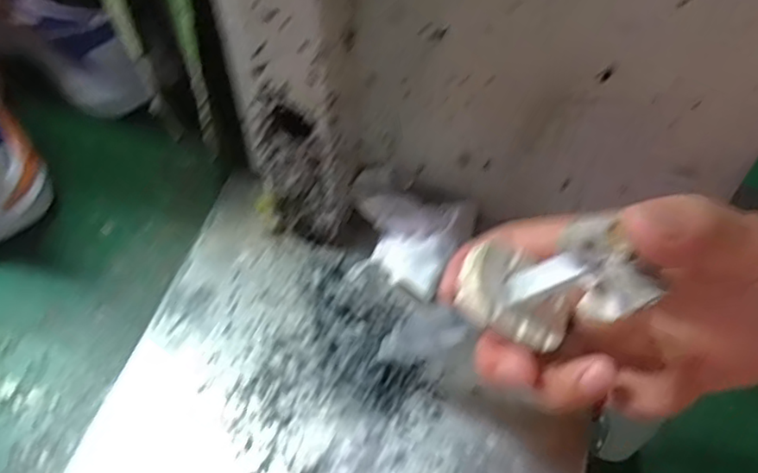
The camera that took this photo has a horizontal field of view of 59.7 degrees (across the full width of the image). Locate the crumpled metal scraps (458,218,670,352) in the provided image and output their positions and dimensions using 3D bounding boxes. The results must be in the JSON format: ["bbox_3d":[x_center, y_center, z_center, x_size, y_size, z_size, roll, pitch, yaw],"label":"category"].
[{"bbox_3d":[0.065,0.018,0.233,0.038,0.062,0.030,45,53,-21],"label":"crumpled metal scraps"}]

